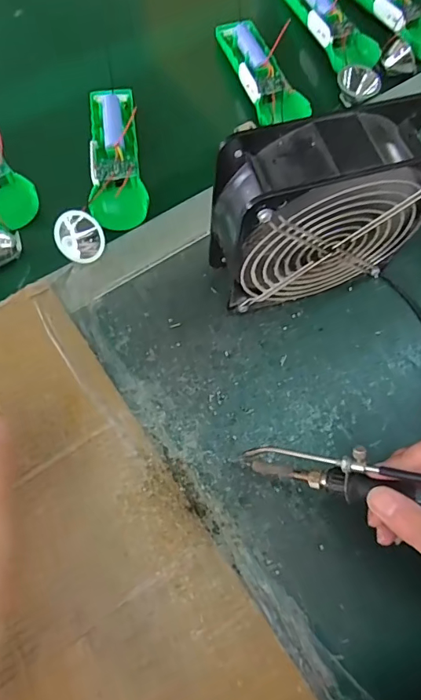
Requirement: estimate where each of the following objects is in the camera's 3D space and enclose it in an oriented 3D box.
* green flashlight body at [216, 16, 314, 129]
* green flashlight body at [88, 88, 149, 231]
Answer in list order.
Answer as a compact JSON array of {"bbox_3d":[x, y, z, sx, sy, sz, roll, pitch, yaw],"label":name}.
[{"bbox_3d":[0.051,-0.286,0.468,0.047,0.022,0.144,-19,71,-9],"label":"green flashlight body"},{"bbox_3d":[-0.090,-0.182,0.429,0.050,0.026,0.159,-9,70,-5],"label":"green flashlight body"}]

